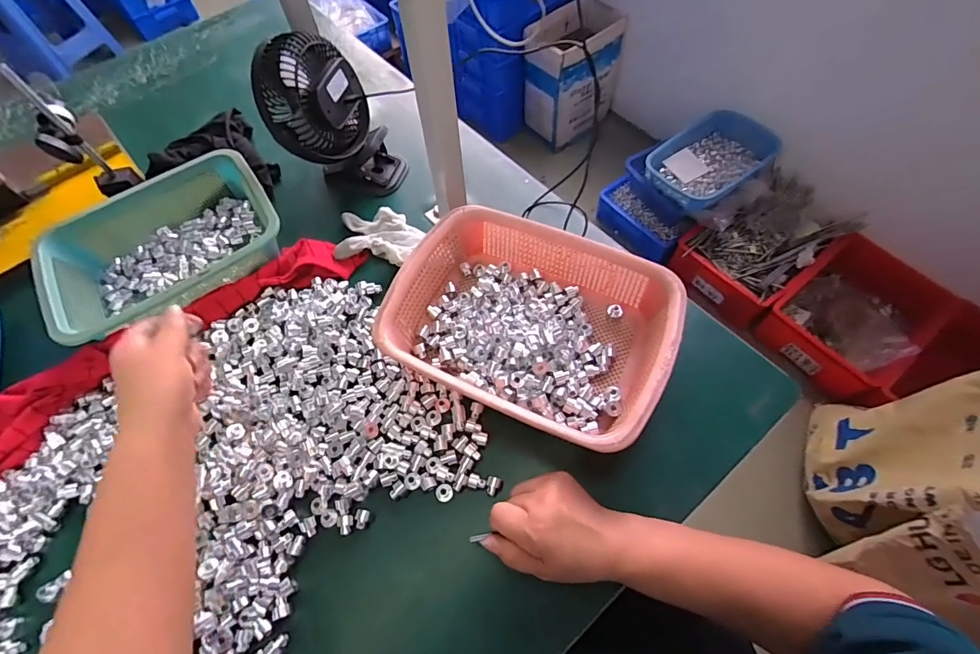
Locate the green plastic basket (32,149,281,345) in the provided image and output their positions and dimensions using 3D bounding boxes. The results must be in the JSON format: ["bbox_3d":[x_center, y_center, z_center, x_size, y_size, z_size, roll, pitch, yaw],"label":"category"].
[{"bbox_3d":[-0.416,-0.106,0.578,0.271,0.065,0.199,-31,64,-15],"label":"green plastic basket"}]

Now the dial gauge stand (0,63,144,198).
[{"bbox_3d":[-0.546,-0.248,0.573,0.067,0.164,0.061,38,70,20],"label":"dial gauge stand"}]

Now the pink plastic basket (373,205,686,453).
[{"bbox_3d":[0.042,-0.002,0.501,0.299,0.075,0.216,23,64,14],"label":"pink plastic basket"}]

